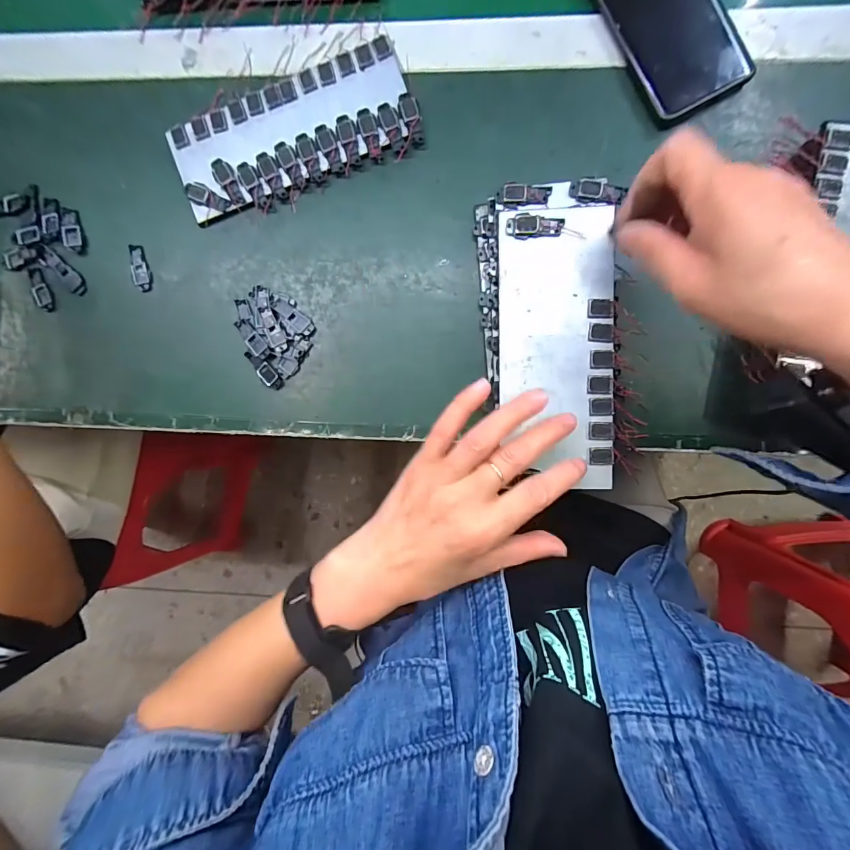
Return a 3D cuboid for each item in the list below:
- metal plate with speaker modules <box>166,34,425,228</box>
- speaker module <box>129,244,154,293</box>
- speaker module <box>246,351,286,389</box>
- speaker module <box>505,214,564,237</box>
[{"bbox_3d":[-0.108,-0.240,0.340,0.198,0.011,0.087,-20,90,5],"label":"metal plate with speaker modules"},{"bbox_3d":[-0.249,-0.137,0.356,0.016,0.004,0.042,-17,90,5],"label":"speaker module"},{"bbox_3d":[-0.136,-0.047,0.349,0.017,0.006,0.040,-36,89,5],"label":"speaker module"},{"bbox_3d":[0.079,-0.143,0.293,0.039,0.006,0.014,3,91,6],"label":"speaker module"}]

